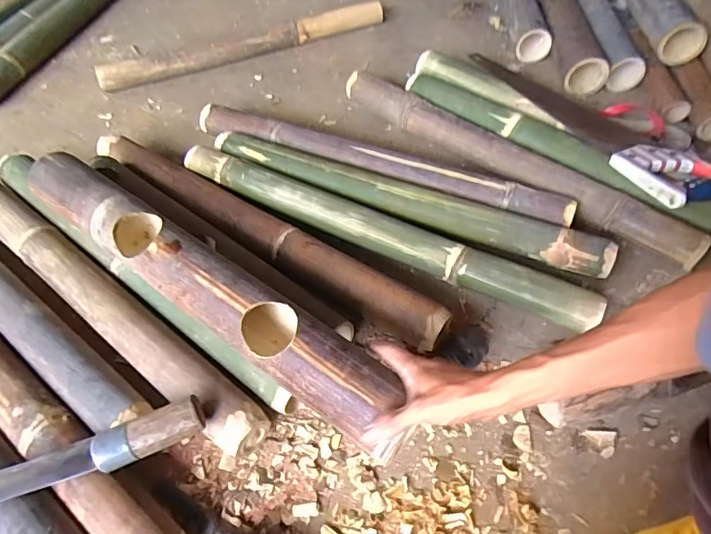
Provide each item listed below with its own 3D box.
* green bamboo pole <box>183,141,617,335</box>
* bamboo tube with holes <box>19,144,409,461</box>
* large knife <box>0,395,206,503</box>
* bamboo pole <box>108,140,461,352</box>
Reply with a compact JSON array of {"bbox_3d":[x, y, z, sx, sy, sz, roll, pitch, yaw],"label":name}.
[{"bbox_3d":[0.017,-0.049,0.725,0.642,0.061,0.051,22,57,16],"label":"green bamboo pole"},{"bbox_3d":[-0.193,0.014,0.579,0.554,0.076,0.068,31,60,22],"label":"bamboo tube with holes"},{"bbox_3d":[-0.307,0.200,0.490,0.305,0.033,0.044,-16,54,-12],"label":"large knife"},{"bbox_3d":[-0.145,-0.051,0.715,0.610,0.067,0.055,29,58,20],"label":"bamboo pole"}]

